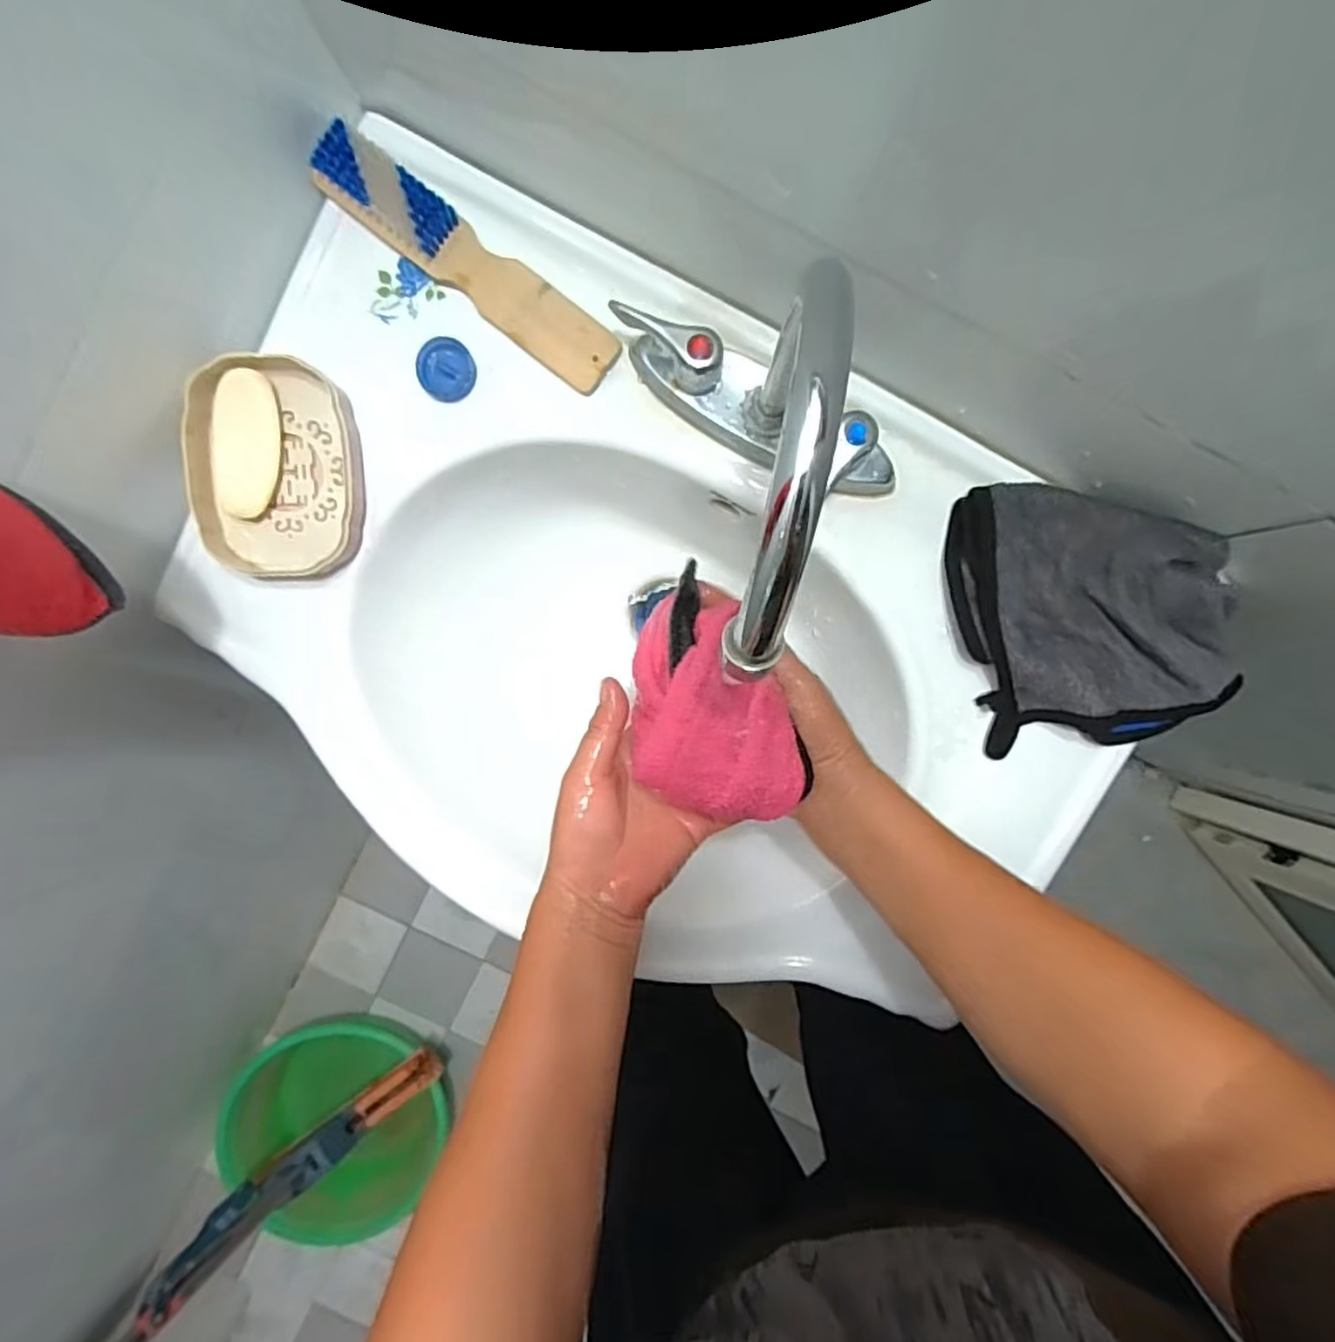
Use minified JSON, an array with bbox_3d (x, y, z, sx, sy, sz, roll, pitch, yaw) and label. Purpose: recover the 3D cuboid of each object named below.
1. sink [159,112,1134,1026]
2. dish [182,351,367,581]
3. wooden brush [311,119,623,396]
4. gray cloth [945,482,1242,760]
[{"bbox_3d":[-0.013,-0.028,0.459,0.591,0.154,0.427,30,92,-1],"label":"sink"},{"bbox_3d":[-0.247,-0.127,0.429,0.091,0.037,0.128,-2,93,0],"label":"dish"},{"bbox_3d":[-0.121,-0.251,0.416,0.203,0.030,0.039,36,92,-1],"label":"wooden brush"},{"bbox_3d":[0.260,-0.038,0.415,0.144,0.051,0.168,-13,93,1],"label":"gray cloth"}]

